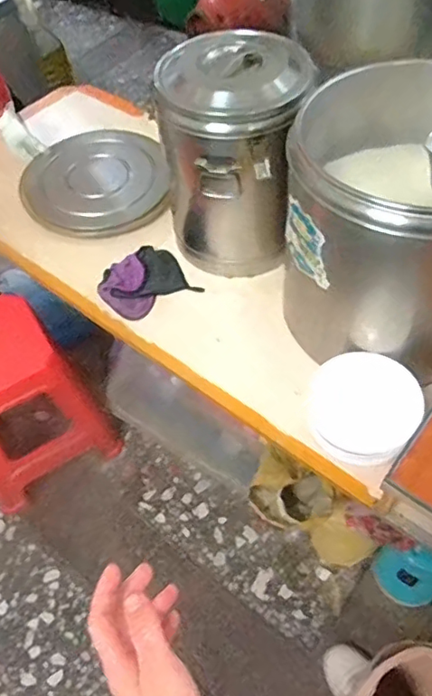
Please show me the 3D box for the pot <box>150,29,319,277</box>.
[{"bbox_3d":[0.040,-0.364,1.103,0.238,0.385,0.245,-2,55,3],"label":"pot"}]

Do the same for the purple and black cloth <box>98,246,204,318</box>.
[{"bbox_3d":[-0.148,-0.139,1.174,0.182,0.062,0.145,-31,58,-16],"label":"purple and black cloth"}]

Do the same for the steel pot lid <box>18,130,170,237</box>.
[{"bbox_3d":[-0.300,-0.417,1.379,0.348,0.050,0.349,-10,55,-2],"label":"steel pot lid"}]

